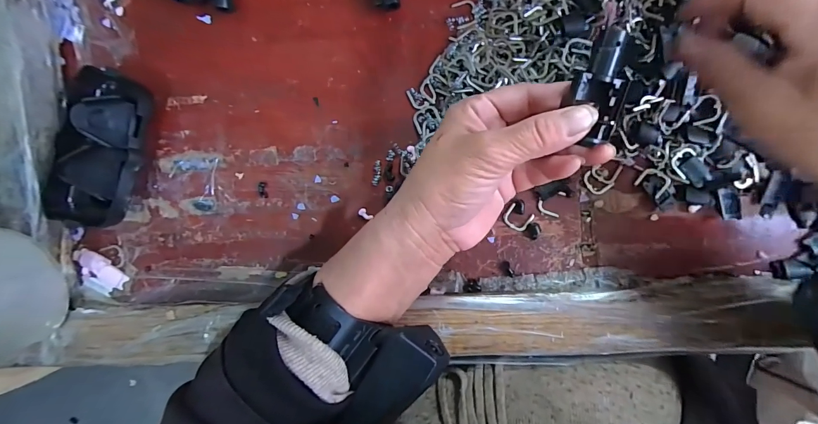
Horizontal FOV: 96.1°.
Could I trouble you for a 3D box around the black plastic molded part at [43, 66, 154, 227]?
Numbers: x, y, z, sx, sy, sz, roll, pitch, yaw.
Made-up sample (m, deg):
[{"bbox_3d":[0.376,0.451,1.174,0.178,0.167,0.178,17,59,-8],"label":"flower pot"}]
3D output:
[{"bbox_3d":[-0.222,-0.045,0.269,0.057,0.030,0.111,19,93,3],"label":"black plastic molded part"}]

